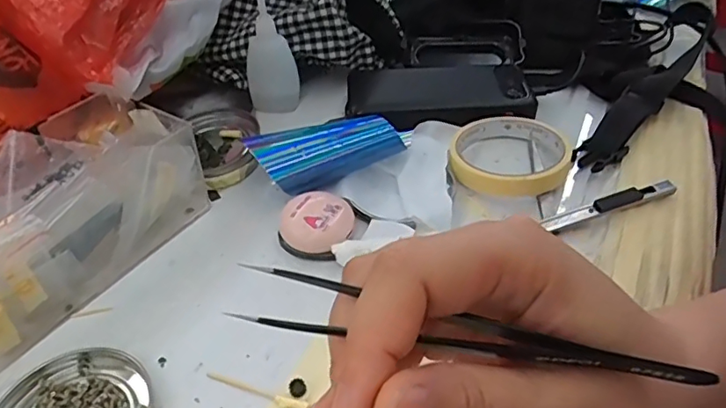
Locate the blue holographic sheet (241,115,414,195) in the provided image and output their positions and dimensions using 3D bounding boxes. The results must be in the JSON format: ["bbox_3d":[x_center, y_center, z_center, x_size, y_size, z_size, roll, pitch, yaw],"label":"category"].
[{"bbox_3d":[-0.021,-0.037,0.394,0.117,0.042,0.042,-8,43,-6],"label":"blue holographic sheet"}]

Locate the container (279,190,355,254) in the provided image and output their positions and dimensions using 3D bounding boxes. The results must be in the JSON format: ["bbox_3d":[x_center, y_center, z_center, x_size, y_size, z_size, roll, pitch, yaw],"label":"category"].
[{"bbox_3d":[-0.030,0.012,0.363,0.045,0.024,0.043,-1,43,1],"label":"container"}]

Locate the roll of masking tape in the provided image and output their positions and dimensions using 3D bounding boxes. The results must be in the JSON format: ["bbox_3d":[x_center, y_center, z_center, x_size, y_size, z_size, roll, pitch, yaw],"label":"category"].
[{"bbox_3d":[0.112,-0.041,0.414,0.085,0.015,0.086,-1,43,1],"label":"roll of masking tape"}]

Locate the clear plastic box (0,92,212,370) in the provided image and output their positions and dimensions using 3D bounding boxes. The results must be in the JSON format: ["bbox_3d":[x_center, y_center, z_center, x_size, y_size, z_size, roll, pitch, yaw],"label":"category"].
[{"bbox_3d":[-0.197,0.005,0.339,0.100,0.071,0.172,22,48,24],"label":"clear plastic box"}]

